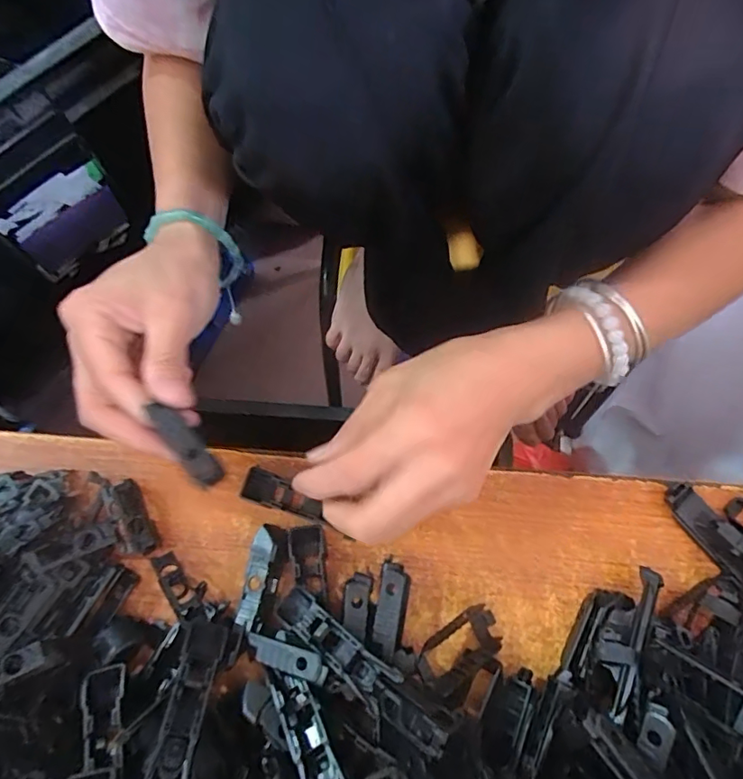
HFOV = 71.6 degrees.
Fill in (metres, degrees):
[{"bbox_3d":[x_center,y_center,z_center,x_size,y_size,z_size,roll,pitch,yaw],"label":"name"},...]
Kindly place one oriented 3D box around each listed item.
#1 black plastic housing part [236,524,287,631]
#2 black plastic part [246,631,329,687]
[{"bbox_3d":[-0.057,0.098,0.273,0.017,0.019,0.049,14,73,5],"label":"black plastic housing part"},{"bbox_3d":[-0.040,0.125,0.240,0.042,0.004,0.012,12,72,21],"label":"black plastic part"}]

